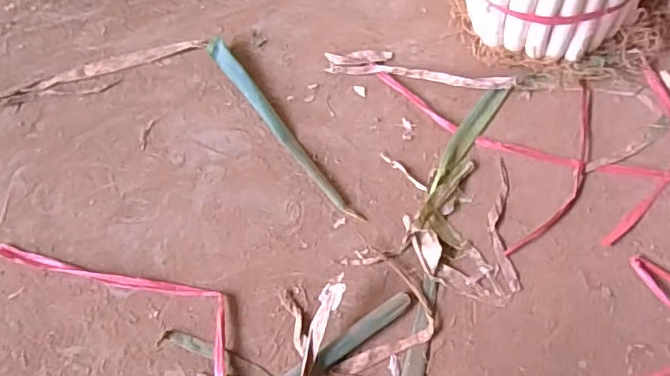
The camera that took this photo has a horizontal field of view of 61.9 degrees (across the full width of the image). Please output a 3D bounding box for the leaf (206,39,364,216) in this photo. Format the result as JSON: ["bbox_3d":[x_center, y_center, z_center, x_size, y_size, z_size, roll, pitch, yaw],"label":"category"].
[{"bbox_3d":[-0.065,-0.071,0.636,0.020,0.012,0.282,-34,71,-12],"label":"leaf"}]

